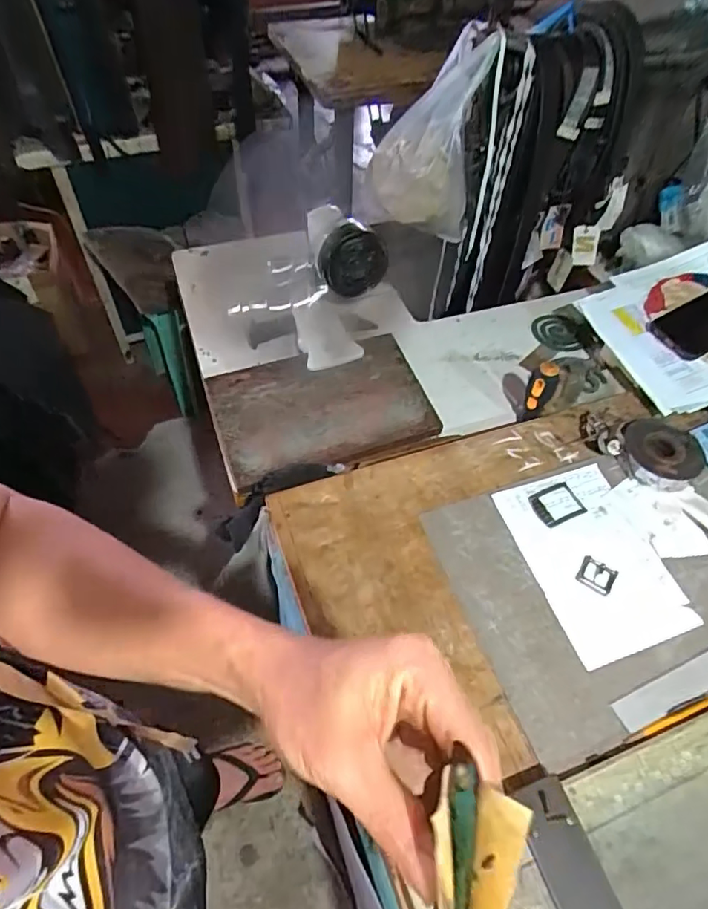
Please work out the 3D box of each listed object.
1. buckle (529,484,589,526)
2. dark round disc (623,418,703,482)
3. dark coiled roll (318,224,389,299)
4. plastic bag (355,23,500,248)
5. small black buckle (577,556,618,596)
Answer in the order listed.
[{"bbox_3d":[0.242,0.061,0.669,0.063,0.006,0.045,-19,57,-16],"label":"buckle"},{"bbox_3d":[0.392,-0.005,0.710,0.079,0.028,0.094,-28,60,-21],"label":"dark round disc"},{"bbox_3d":[-0.001,-0.205,0.603,0.071,0.070,0.038,5,54,1],"label":"dark coiled roll"},{"bbox_3d":[0.097,-0.484,0.867,0.188,0.258,0.124,6,54,1],"label":"plastic bag"},{"bbox_3d":[0.268,0.134,0.616,0.038,0.004,0.033,30,58,17],"label":"small black buckle"}]

